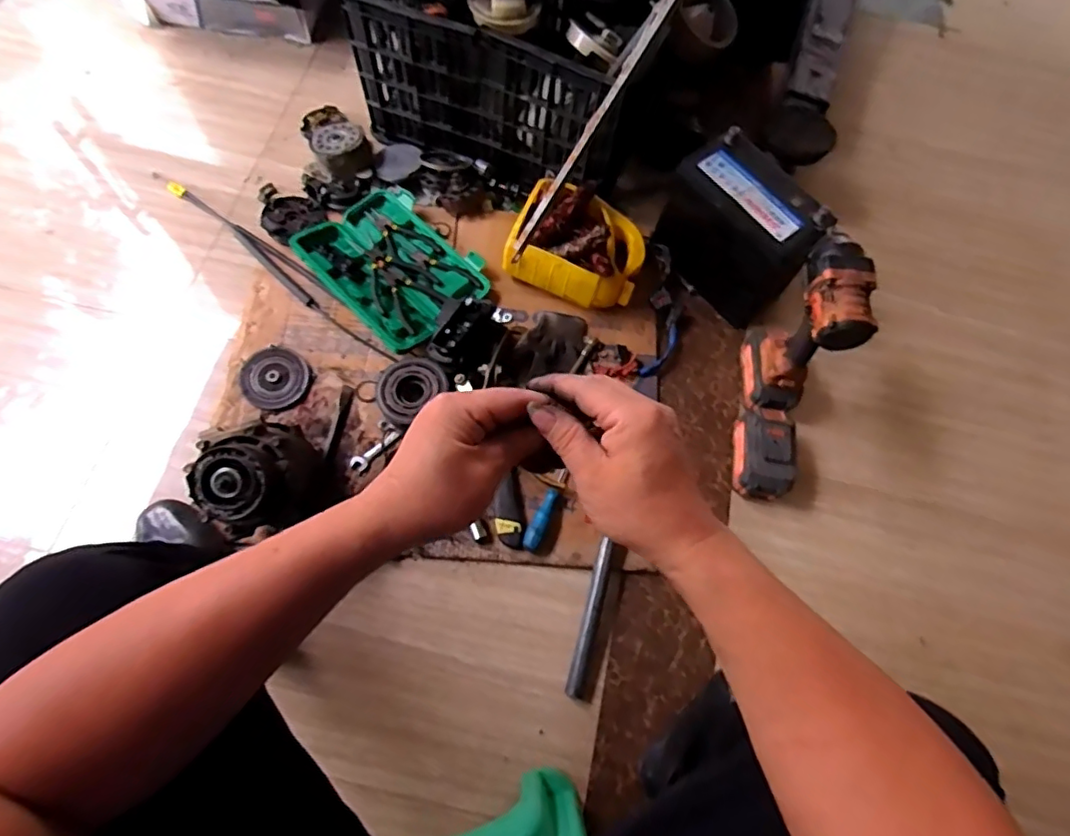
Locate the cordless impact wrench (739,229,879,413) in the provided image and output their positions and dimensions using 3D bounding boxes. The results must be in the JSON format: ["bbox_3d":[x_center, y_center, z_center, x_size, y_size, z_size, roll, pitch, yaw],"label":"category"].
[{"bbox_3d":[0.397,-0.137,0.856,0.081,0.251,0.183,7,69,-1],"label":"cordless impact wrench"}]

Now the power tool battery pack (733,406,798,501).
[{"bbox_3d":[0.352,0.052,0.907,0.077,0.087,0.139,10,69,0],"label":"power tool battery pack"}]

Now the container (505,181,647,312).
[{"bbox_3d":[0.070,-0.287,0.973,0.220,0.097,0.177,13,69,2],"label":"container"}]

